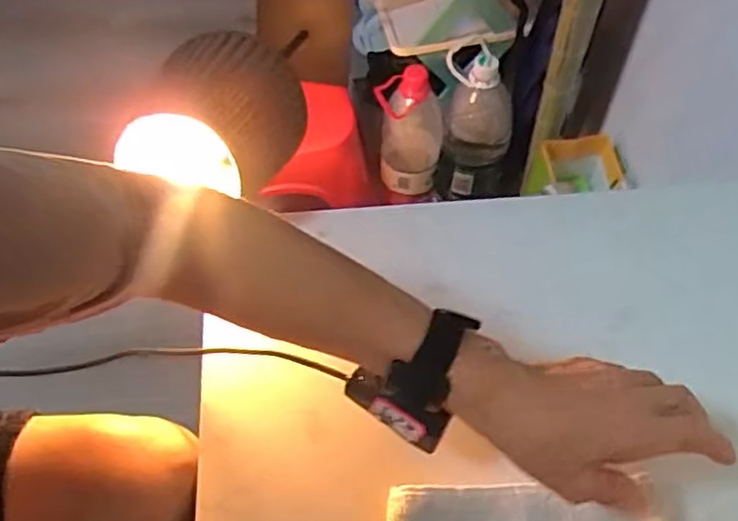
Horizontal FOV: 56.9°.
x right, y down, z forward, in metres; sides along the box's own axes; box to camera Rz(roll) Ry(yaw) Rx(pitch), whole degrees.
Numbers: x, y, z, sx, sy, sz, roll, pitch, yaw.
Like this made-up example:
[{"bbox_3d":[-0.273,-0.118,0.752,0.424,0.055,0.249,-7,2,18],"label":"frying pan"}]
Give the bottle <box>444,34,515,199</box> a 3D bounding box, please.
[{"bbox_3d":[0.145,-0.186,0.928,0.096,0.205,0.081,15,59,9],"label":"bottle"}]

